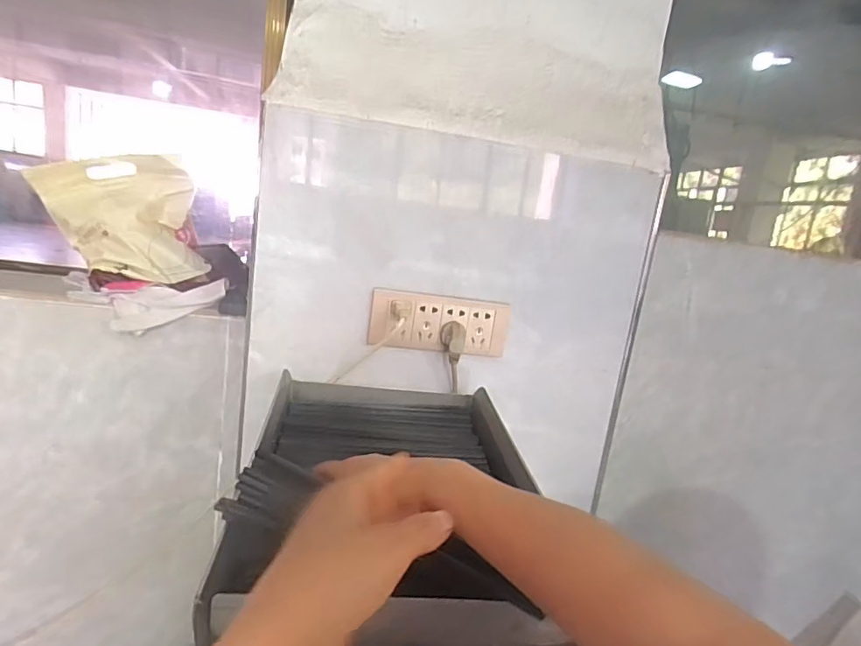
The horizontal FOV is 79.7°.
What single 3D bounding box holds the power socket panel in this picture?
[{"bbox_3d":[0.015,0.001,0.712,0.191,0.076,0.014,5,12,-12],"label":"power socket panel"}]

